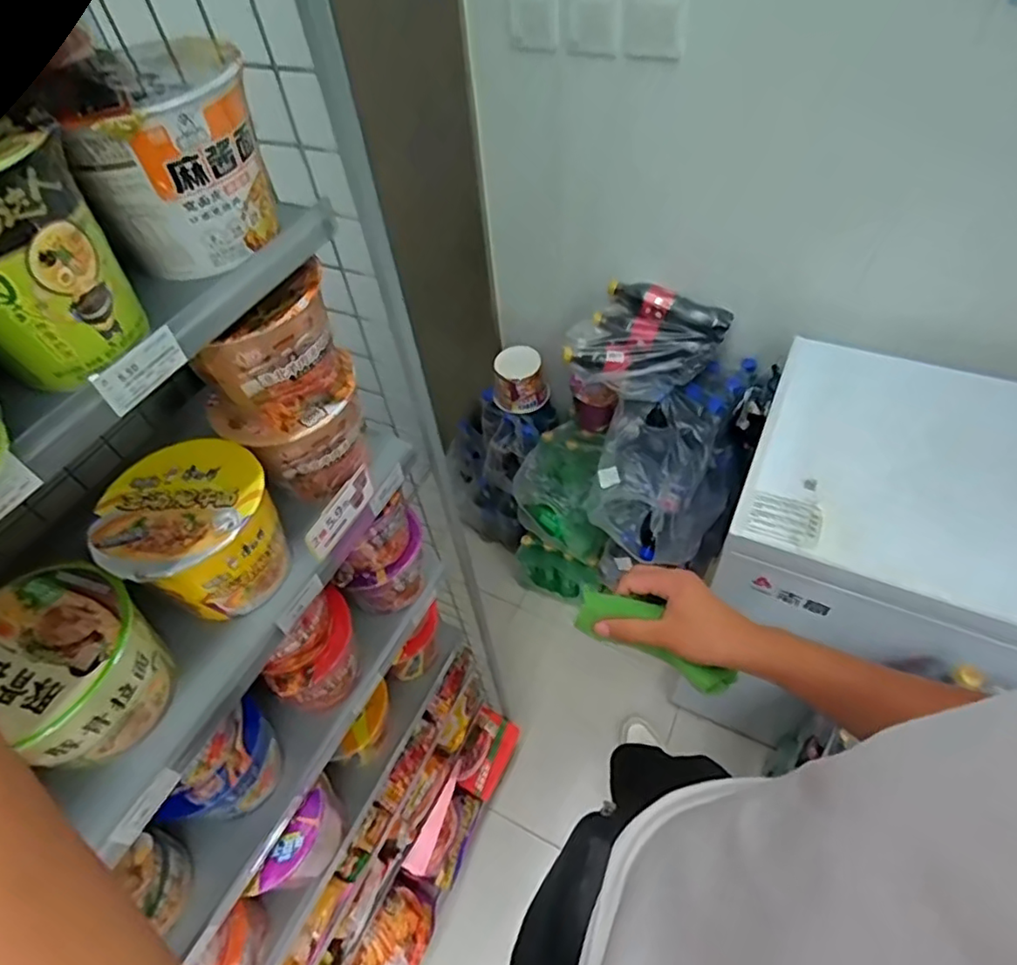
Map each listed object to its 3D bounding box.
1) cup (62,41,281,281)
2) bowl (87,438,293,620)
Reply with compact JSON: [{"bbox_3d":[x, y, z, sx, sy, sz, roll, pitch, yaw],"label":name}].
[{"bbox_3d":[-0.208,-0.205,0.387,0.101,0.110,0.106,-23,54,-13],"label":"cup"},{"bbox_3d":[-0.261,0.044,0.515,0.126,0.096,0.122,-2,52,3],"label":"bowl"}]

